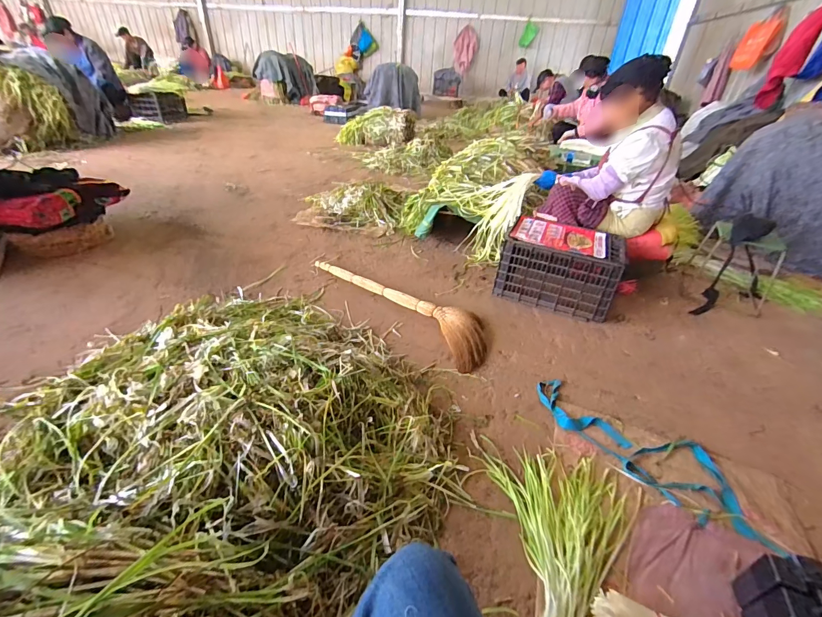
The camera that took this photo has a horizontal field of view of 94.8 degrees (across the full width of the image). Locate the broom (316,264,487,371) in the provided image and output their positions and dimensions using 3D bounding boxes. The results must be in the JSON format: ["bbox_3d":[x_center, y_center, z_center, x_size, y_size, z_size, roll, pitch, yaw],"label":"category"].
[{"bbox_3d":[-0.041,-0.044,1.538,0.870,0.055,0.238,29,41,31],"label":"broom"}]

